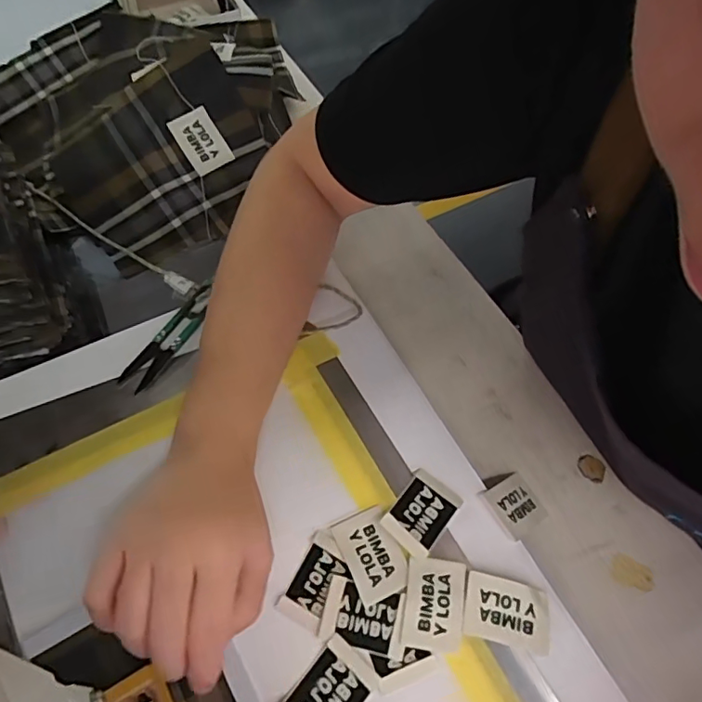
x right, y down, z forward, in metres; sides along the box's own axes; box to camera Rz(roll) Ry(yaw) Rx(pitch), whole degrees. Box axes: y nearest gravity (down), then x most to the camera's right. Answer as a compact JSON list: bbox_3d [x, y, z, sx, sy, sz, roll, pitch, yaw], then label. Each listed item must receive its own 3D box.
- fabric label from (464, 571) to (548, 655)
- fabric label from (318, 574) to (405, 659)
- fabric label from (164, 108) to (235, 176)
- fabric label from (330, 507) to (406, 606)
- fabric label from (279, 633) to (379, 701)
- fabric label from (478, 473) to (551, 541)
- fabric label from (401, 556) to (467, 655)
[{"bbox_3d":[0.090,0.151,0.307,0.047,0.004,0.033,13,62,3],"label":"fabric label"},{"bbox_3d":[0.007,0.152,0.305,0.046,0.004,0.033,13,65,3],"label":"fabric label"},{"bbox_3d":[-0.124,-0.174,0.441,0.034,0.005,0.048,-34,102,-10],"label":"fabric label"},{"bbox_3d":[0.012,0.122,0.320,0.033,0.007,0.049,-22,65,-14],"label":"fabric label"},{"bbox_3d":[-0.012,0.185,0.287,0.035,0.004,0.044,42,67,16],"label":"fabric label"},{"bbox_3d":[0.108,0.101,0.349,0.047,0.005,0.035,-12,59,-41],"label":"fabric label"},{"bbox_3d":[0.049,0.147,0.307,0.034,0.004,0.048,9,64,3],"label":"fabric label"}]

